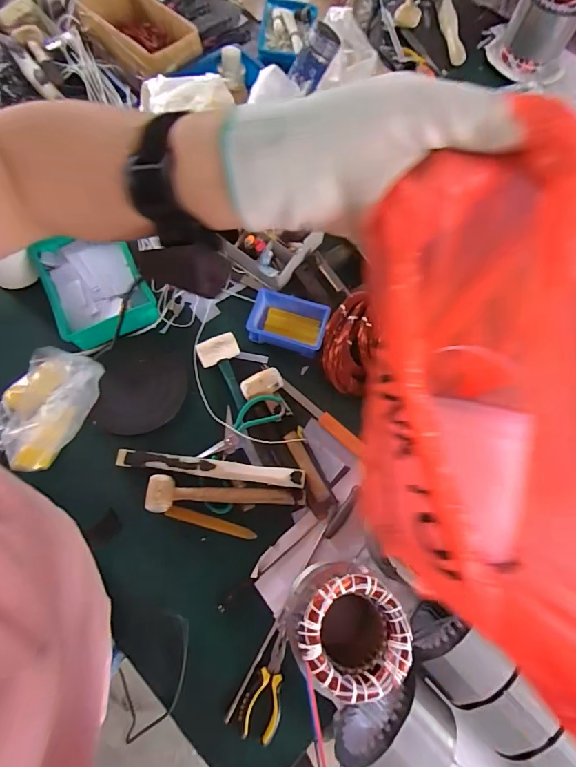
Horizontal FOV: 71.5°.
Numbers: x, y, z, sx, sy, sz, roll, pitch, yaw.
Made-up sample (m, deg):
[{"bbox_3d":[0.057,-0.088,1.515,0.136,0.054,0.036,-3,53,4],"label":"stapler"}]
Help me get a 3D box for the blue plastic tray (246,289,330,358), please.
[{"bbox_3d":[-0.002,-0.121,0.797,0.153,0.050,0.099,18,71,4],"label":"blue plastic tray"}]

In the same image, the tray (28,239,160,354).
[{"bbox_3d":[-0.375,-0.187,0.778,0.179,0.086,0.240,-28,74,-11],"label":"tray"}]

